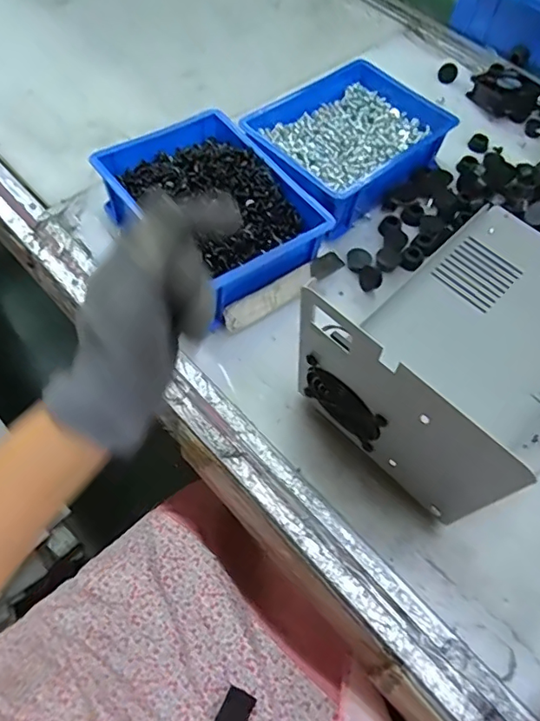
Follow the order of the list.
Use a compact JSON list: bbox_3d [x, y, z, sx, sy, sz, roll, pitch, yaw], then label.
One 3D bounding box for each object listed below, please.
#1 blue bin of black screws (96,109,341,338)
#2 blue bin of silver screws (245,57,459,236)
[{"bbox_3d":[-0.055,-0.140,0.499,0.150,0.068,0.196,-31,67,-21],"label":"blue bin of black screws"},{"bbox_3d":[0.081,-0.236,0.580,0.208,0.067,0.157,-36,68,-21],"label":"blue bin of silver screws"}]

